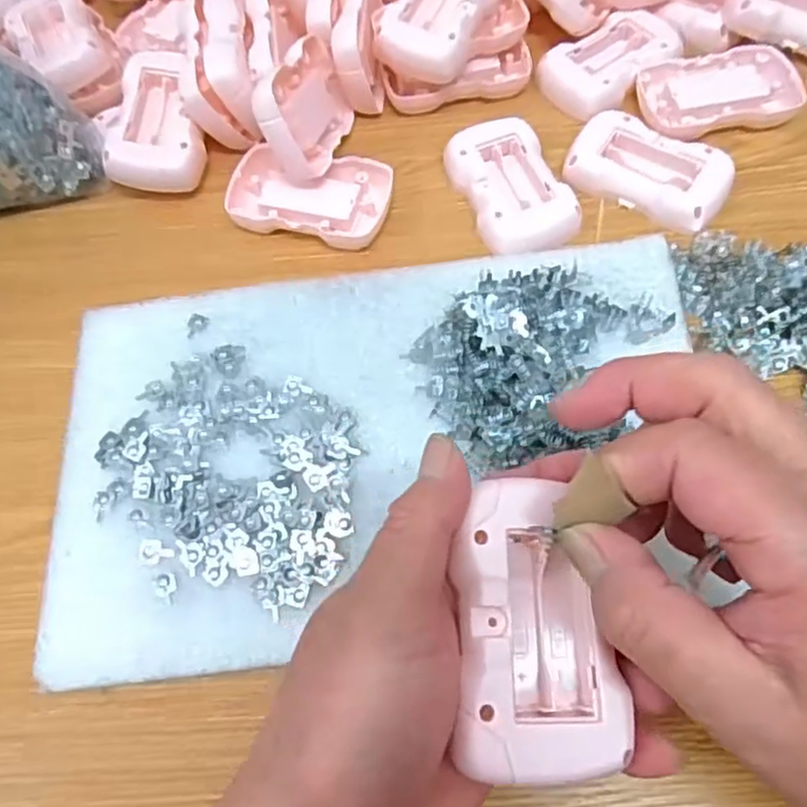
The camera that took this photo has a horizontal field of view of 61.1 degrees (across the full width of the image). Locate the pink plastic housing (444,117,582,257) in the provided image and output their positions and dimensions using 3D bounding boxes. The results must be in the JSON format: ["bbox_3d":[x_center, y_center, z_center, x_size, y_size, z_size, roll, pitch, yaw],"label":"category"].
[{"bbox_3d":[0.059,-0.118,0.375,0.051,0.015,0.084,-19,67,-7],"label":"pink plastic housing"}]

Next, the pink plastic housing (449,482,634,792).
[{"bbox_3d":[0.039,0.066,0.202,0.046,0.021,0.081,-3,66,0],"label":"pink plastic housing"}]

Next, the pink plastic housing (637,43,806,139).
[{"bbox_3d":[0.185,-0.180,0.399,0.090,0.013,0.056,-12,66,-4],"label":"pink plastic housing"}]

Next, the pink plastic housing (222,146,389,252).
[{"bbox_3d":[-0.052,-0.115,0.382,0.085,0.017,0.053,15,67,8],"label":"pink plastic housing"}]

